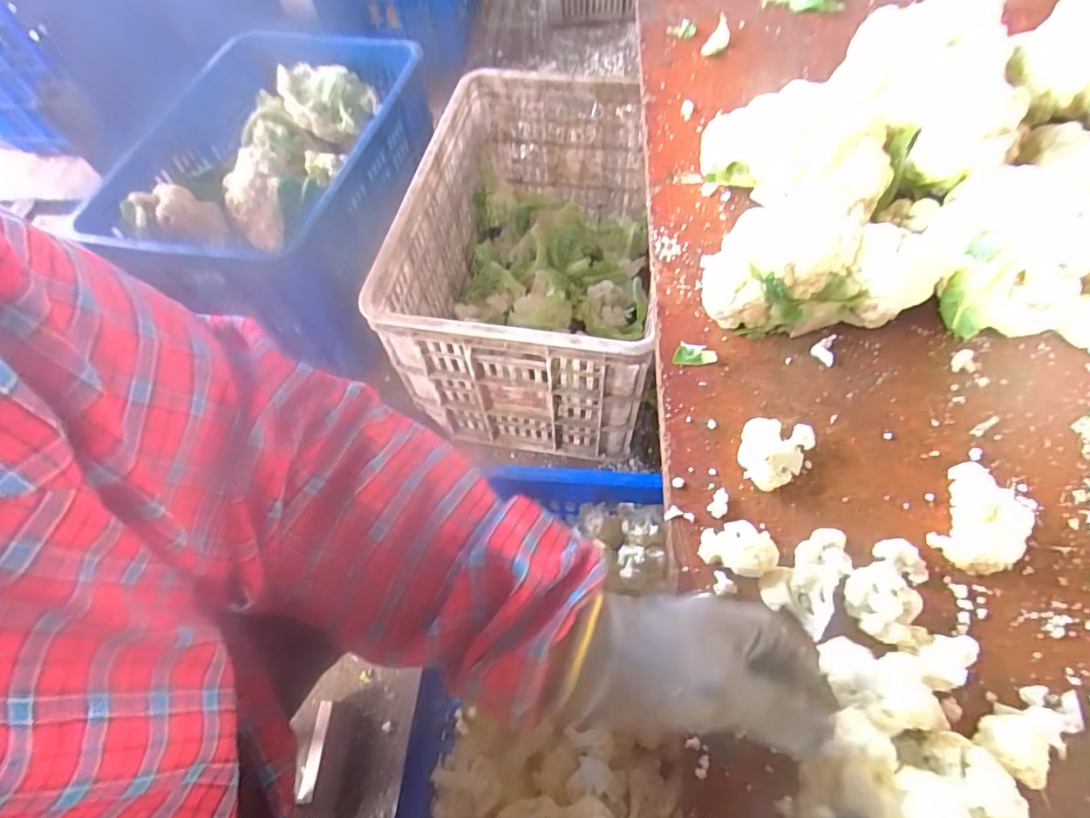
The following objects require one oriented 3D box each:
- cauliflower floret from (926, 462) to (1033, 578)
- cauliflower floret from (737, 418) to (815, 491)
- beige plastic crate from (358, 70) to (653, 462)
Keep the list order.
[{"bbox_3d":[0.302,0.077,0.377,0.051,0.038,0.068,21,62,16],"label":"cauliflower floret"},{"bbox_3d":[0.173,0.034,0.418,0.048,0.025,0.056,31,66,21],"label":"cauliflower floret"},{"bbox_3d":[-0.001,-0.243,0.830,0.325,0.257,0.522,7,61,8],"label":"beige plastic crate"}]

